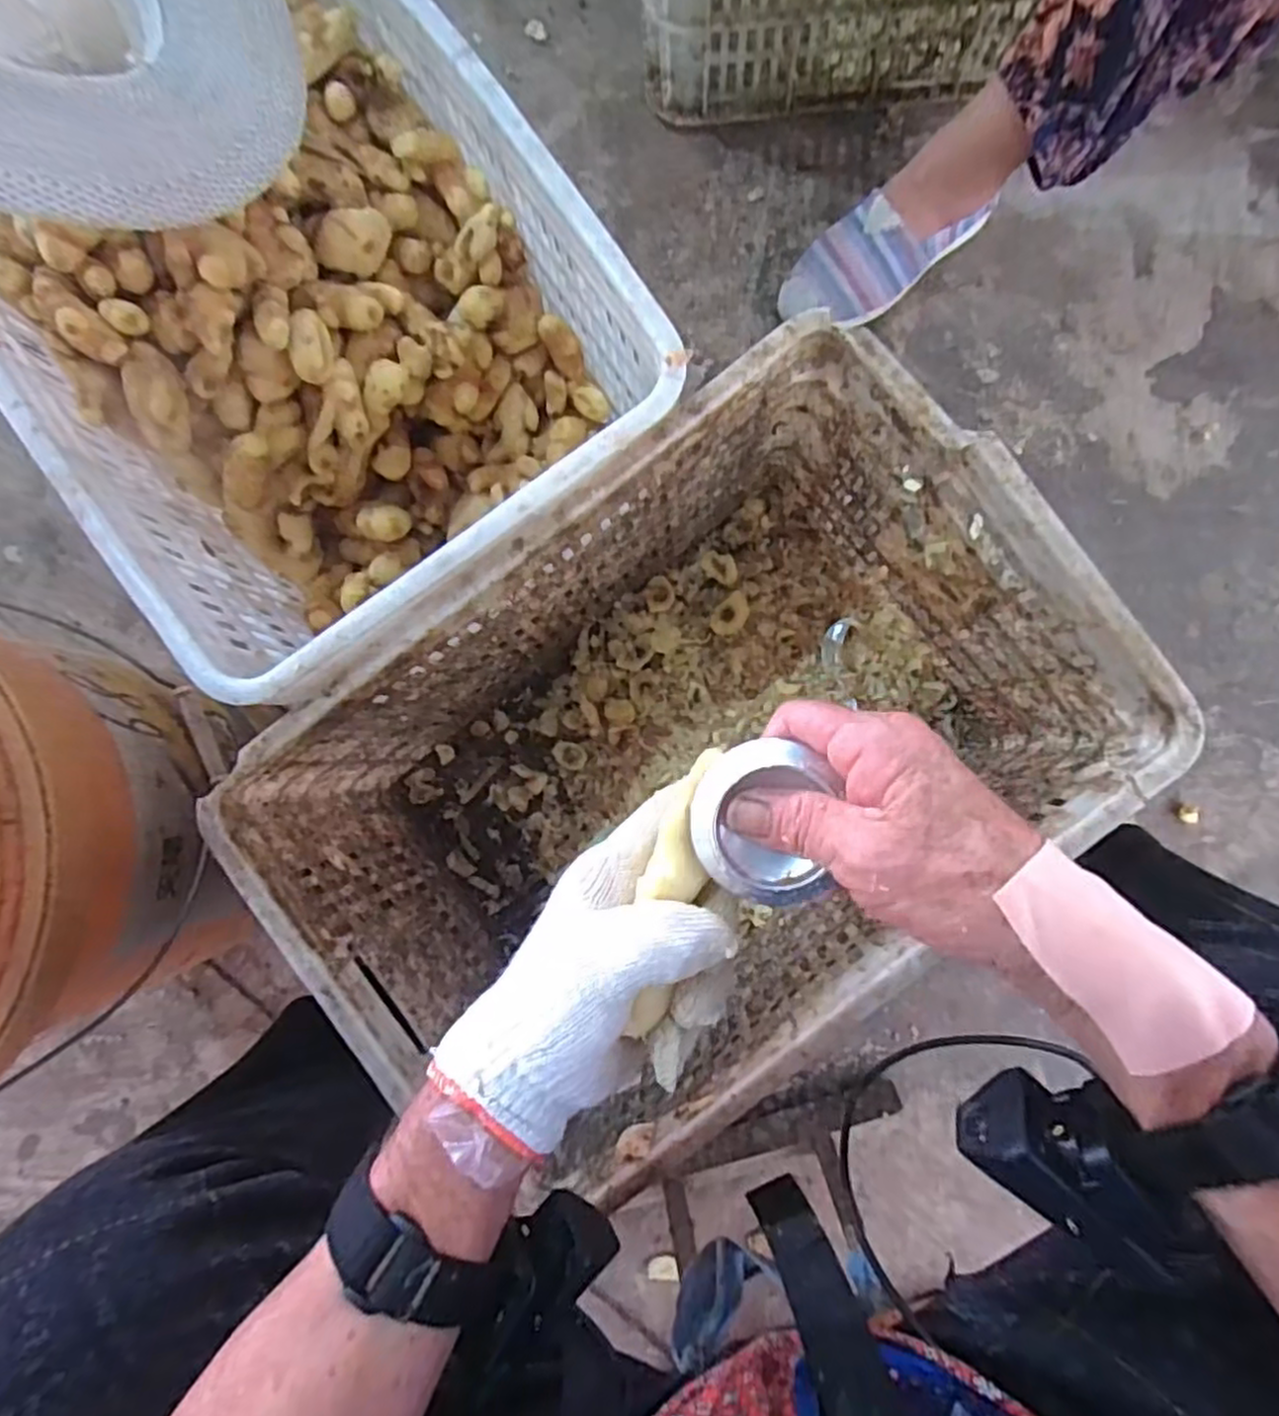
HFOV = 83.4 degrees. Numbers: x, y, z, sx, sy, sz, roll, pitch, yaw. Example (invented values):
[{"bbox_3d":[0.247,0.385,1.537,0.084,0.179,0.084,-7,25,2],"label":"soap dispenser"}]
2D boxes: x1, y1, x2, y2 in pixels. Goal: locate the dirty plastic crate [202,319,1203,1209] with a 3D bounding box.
[{"bbox_3d":[0.036,0.040,0.565,0.504,0.285,0.339,-38,86,1],"label":"dirty plastic crate"}]

